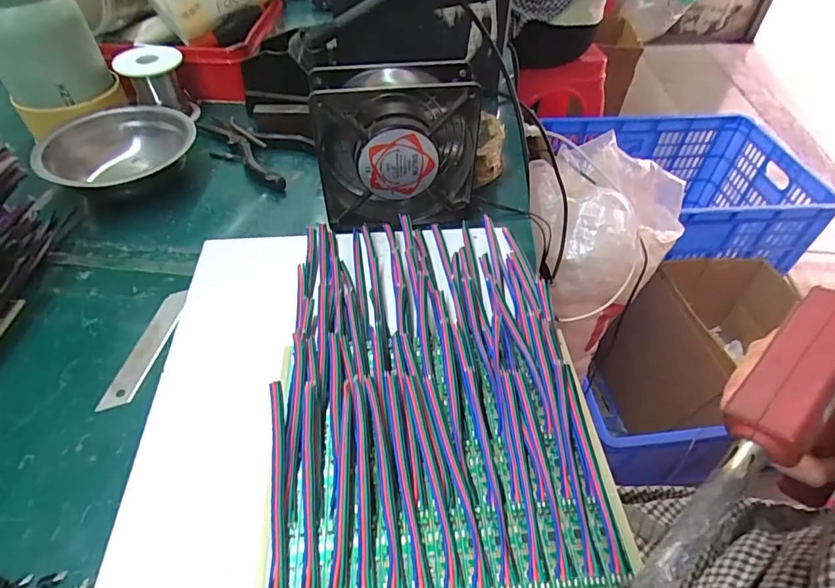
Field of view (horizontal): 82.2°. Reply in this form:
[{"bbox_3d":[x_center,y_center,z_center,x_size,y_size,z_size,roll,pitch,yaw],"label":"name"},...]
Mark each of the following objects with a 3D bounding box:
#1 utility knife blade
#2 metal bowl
[{"bbox_3d":[-0.179,0.034,0.321,0.019,0.004,0.094,7,50,6],"label":"utility knife blade"},{"bbox_3d":[-0.269,-0.128,0.440,0.123,0.046,0.123,1,48,-1],"label":"metal bowl"}]

